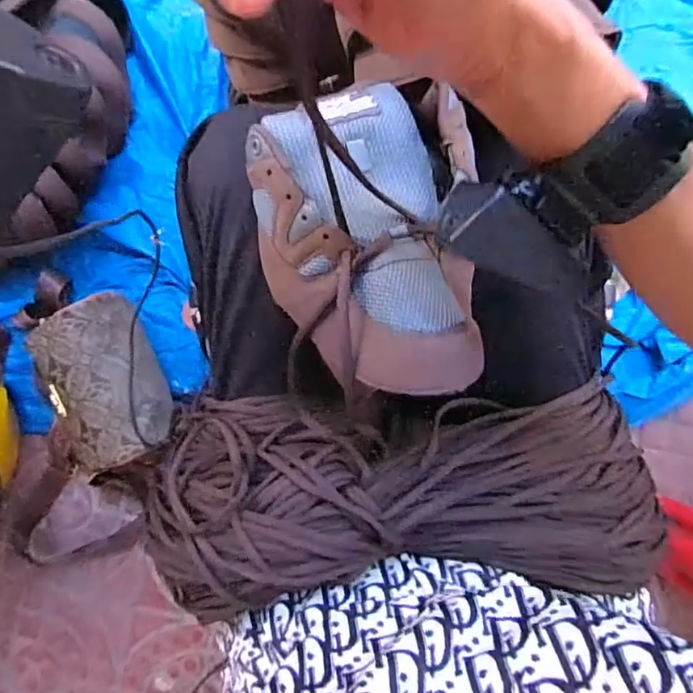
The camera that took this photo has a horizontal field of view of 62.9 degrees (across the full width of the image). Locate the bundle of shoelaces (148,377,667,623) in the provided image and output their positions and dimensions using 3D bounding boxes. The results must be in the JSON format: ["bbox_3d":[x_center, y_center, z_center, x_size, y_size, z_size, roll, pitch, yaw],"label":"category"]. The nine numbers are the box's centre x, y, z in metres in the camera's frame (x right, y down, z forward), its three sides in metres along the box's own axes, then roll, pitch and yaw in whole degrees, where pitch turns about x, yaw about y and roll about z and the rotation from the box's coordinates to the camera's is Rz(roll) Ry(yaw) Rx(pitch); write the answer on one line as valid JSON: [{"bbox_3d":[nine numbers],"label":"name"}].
[{"bbox_3d":[0.047,0.106,0.396,0.358,0.089,0.132,0,92,4],"label":"bundle of shoelaces"}]

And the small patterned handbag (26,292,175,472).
[{"bbox_3d":[-0.323,0.048,0.739,0.159,0.079,0.206,-17,91,5],"label":"small patterned handbag"}]

